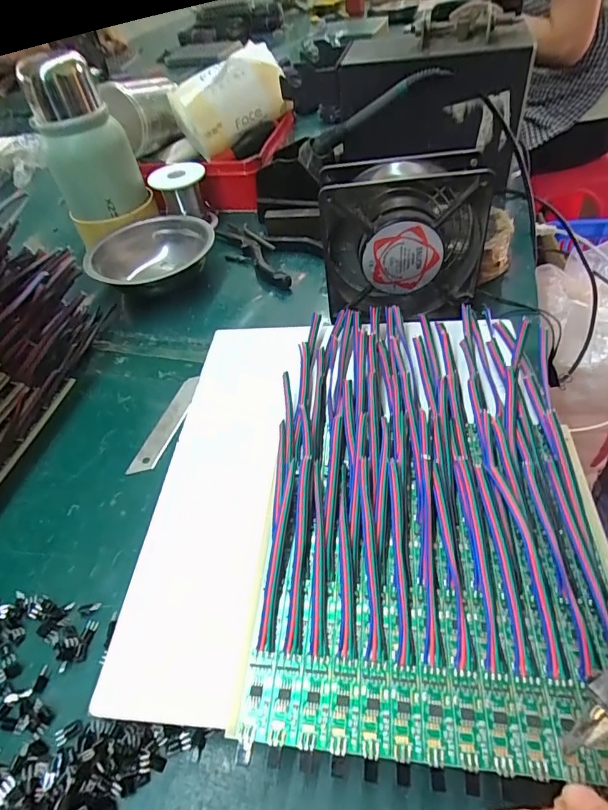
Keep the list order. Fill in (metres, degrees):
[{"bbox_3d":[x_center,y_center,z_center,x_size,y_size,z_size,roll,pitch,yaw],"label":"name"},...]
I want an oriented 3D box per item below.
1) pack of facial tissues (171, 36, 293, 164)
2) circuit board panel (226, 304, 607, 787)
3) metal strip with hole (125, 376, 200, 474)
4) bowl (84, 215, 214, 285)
[{"bbox_3d":[-0.093,-0.377,0.576,0.148,0.083,0.073,-12,40,23],"label":"pack of facial tissues"},{"bbox_3d":[0.063,0.032,0.252,0.158,0.022,0.257,1,47,7],"label":"circuit board panel"},{"bbox_3d":[-0.101,0.013,0.349,0.018,0.004,0.091,10,53,17],"label":"metal strip with hole"},{"bbox_3d":[-0.155,-0.152,0.481,0.123,0.041,0.123,-4,47,4],"label":"bowl"}]

